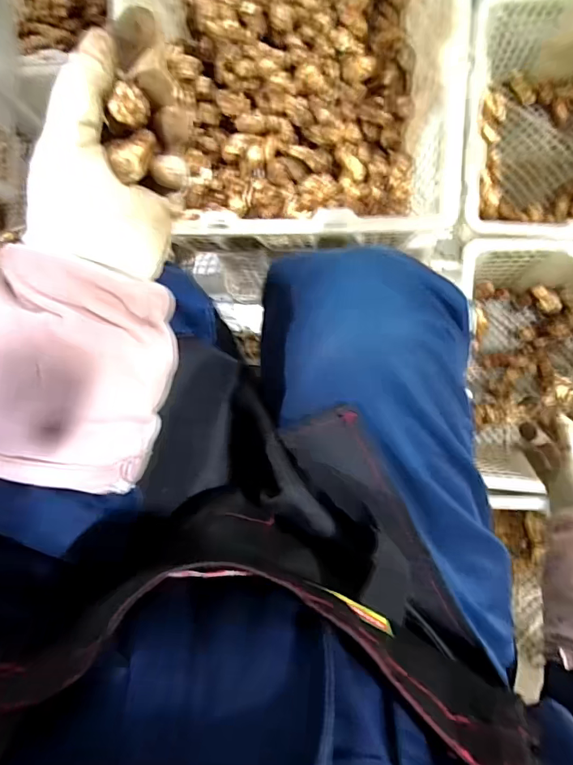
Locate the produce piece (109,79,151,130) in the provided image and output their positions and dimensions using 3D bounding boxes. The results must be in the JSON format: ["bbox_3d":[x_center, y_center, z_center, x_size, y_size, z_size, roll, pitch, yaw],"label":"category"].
[{"bbox_3d":[-0.084,-0.147,0.237,0.019,0.013,0.017,-40,85,5],"label":"produce piece"}]

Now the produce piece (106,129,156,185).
[{"bbox_3d":[-0.086,-0.126,0.246,0.014,0.018,0.029,16,91,7],"label":"produce piece"}]

